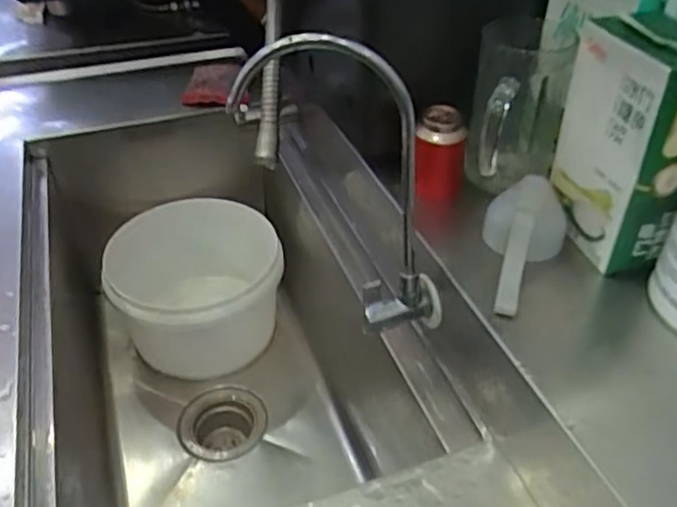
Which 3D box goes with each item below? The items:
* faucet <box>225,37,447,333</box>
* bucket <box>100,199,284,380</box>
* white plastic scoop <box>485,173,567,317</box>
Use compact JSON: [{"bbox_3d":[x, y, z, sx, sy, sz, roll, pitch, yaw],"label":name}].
[{"bbox_3d":[0.004,-0.036,0.485,0.161,0.222,0.057,-3,39,-3],"label":"faucet"},{"bbox_3d":[-0.203,0.059,0.907,0.243,0.163,0.206,-5,39,-5],"label":"bucket"},{"bbox_3d":[0.128,-0.010,0.473,0.057,0.049,0.102,18,43,22],"label":"white plastic scoop"}]

